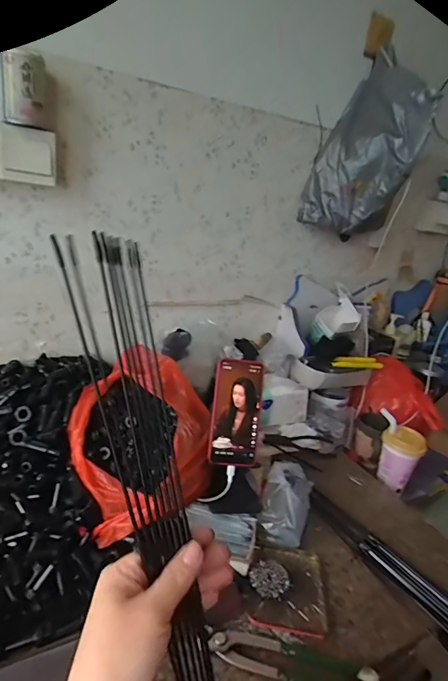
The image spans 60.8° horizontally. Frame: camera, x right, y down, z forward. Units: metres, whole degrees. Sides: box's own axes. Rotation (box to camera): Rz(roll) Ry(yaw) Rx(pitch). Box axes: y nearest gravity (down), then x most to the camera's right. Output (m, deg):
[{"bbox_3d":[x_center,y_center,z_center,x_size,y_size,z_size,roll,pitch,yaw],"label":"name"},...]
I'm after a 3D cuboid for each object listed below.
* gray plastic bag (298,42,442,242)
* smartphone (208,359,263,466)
[{"bbox_3d":[0.295,-0.409,0.842,0.213,0.316,0.229,7,20,9],"label":"gray plastic bag"},{"bbox_3d":[0.021,0.112,0.601,0.077,0.161,0.012,6,-7,-13],"label":"smartphone"}]

